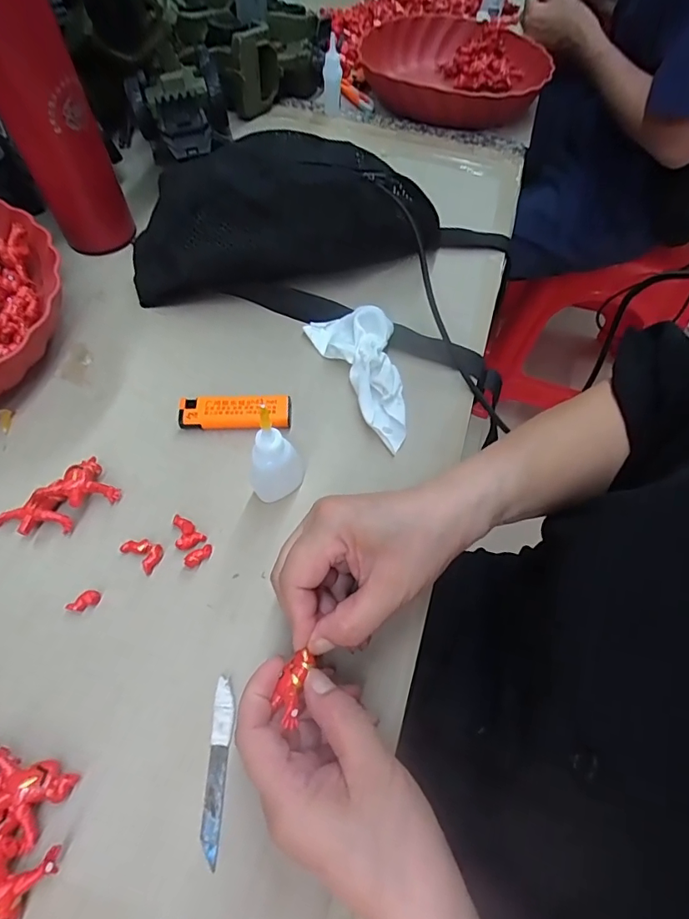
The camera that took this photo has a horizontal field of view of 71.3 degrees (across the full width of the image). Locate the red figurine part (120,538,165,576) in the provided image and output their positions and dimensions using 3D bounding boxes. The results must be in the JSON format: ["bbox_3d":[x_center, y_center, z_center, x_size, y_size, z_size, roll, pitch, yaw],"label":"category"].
[{"bbox_3d":[-0.128,0.058,0.306,0.025,0.007,0.017,35,63,15],"label":"red figurine part"}]

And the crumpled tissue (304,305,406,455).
[{"bbox_3d":[0.023,-0.072,0.373,0.052,0.034,0.131,-23,64,-17],"label":"crumpled tissue"}]

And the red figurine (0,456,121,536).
[{"bbox_3d":[-0.187,0.030,0.313,0.070,0.021,0.032,-35,68,-22],"label":"red figurine"}]

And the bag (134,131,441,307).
[{"bbox_3d":[-0.044,-0.212,0.417,0.271,0.098,0.122,-1,60,-5],"label":"bag"}]

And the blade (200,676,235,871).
[{"bbox_3d":[-0.065,0.158,0.248,0.010,0.004,0.080,4,65,-4],"label":"blade"}]

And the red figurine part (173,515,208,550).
[{"bbox_3d":[-0.105,0.048,0.312,0.026,0.006,0.017,40,65,17],"label":"red figurine part"}]

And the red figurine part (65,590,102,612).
[{"bbox_3d":[-0.157,0.086,0.289,0.019,0.007,0.009,-26,65,-18],"label":"red figurine part"}]

